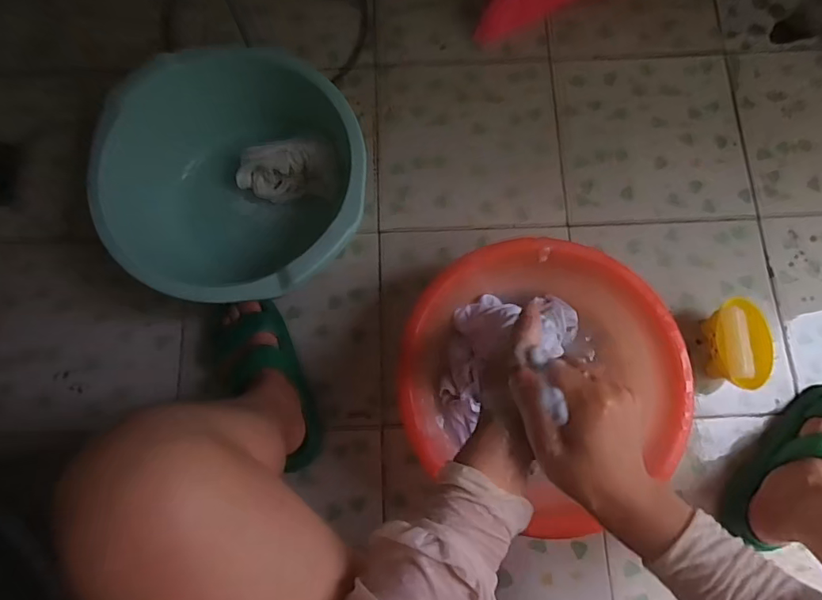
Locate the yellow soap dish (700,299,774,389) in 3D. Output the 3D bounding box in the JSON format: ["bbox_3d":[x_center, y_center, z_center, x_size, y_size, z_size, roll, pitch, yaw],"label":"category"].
[{"bbox_3d":[0.461,0.063,0.697,0.077,0.063,0.120,-6,76,-1],"label":"yellow soap dish"}]

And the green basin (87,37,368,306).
[{"bbox_3d":[-0.238,-0.168,0.730,0.343,0.174,0.318,0,76,0],"label":"green basin"}]

